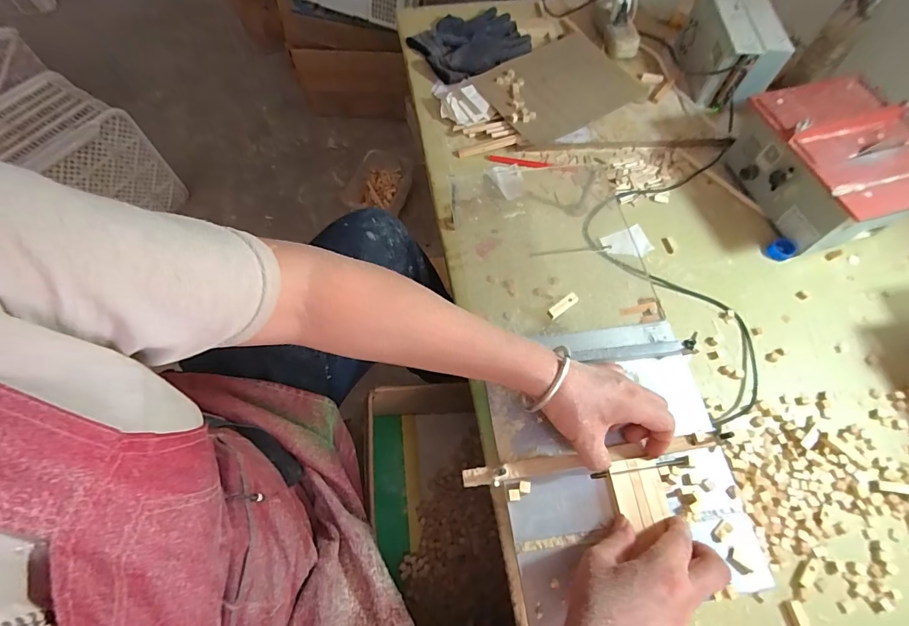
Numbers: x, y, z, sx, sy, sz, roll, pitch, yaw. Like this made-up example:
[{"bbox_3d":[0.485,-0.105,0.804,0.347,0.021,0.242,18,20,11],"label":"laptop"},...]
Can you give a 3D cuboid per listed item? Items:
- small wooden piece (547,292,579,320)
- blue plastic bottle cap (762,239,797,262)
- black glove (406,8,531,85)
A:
[{"bbox_3d":[0.128,-0.008,0.484,0.043,0.010,0.012,-32,68,-15],"label":"small wooden piece"},{"bbox_3d":[0.507,-0.098,0.639,0.034,0.020,0.031,0,65,-1],"label":"blue plastic bottle cap"},{"bbox_3d":[0.038,-0.548,0.810,0.224,0.048,0.196,-31,68,-15],"label":"black glove"}]

